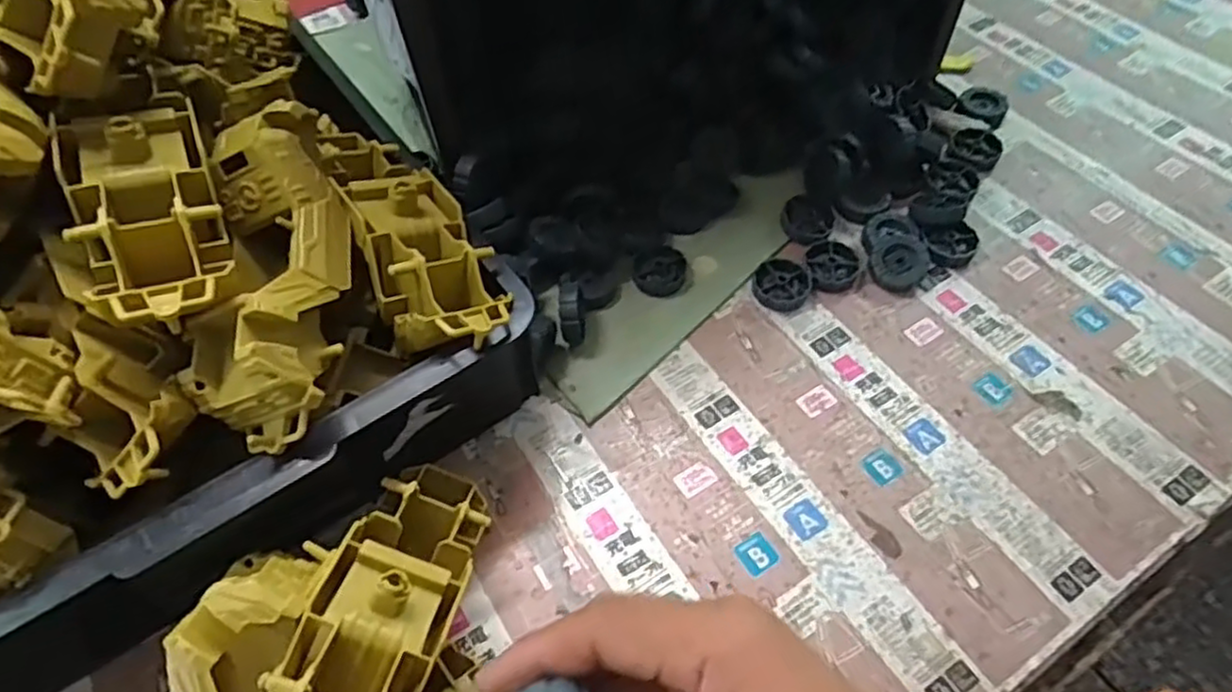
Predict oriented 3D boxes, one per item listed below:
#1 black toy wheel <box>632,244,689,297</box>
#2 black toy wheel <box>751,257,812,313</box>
[{"bbox_3d":[0.032,-0.055,0.520,0.037,0.010,0.042,14,57,13],"label":"black toy wheel"},{"bbox_3d":[0.115,-0.043,0.508,0.039,0.012,0.039,-2,55,3],"label":"black toy wheel"}]

